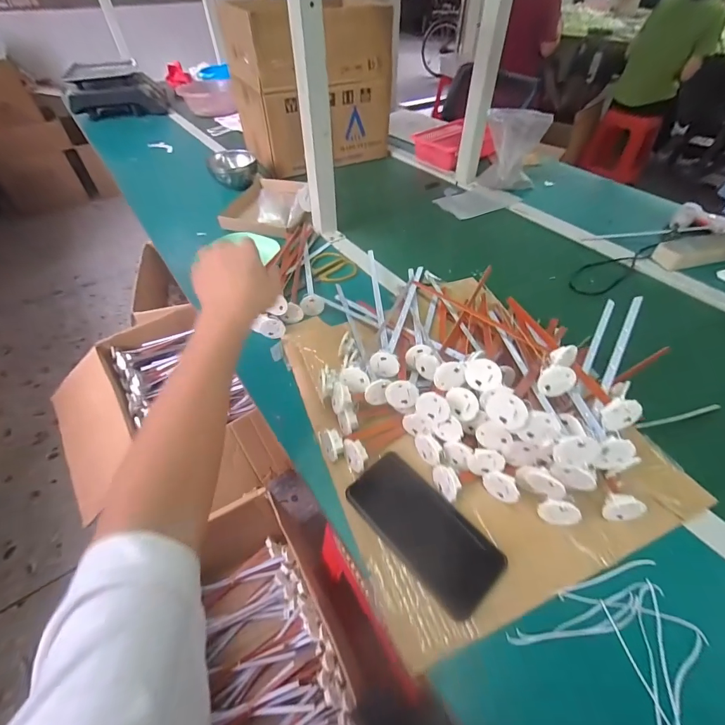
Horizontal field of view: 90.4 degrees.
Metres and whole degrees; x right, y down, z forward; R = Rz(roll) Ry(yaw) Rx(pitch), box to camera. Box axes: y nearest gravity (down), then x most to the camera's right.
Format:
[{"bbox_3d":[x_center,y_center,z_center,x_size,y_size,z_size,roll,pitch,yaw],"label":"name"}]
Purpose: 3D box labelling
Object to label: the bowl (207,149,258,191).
[{"bbox_3d":[-0.328,-0.493,0.924,0.113,0.064,0.113,0,49,1],"label":"bowl"}]

